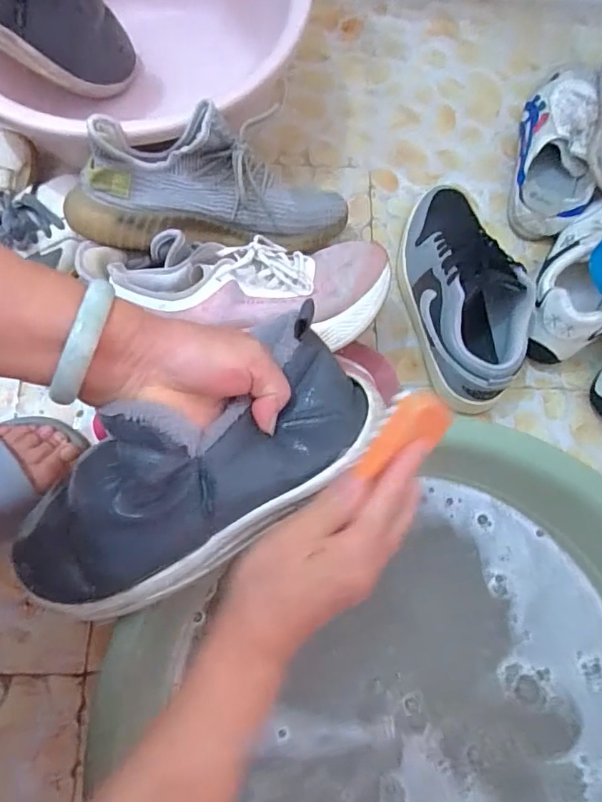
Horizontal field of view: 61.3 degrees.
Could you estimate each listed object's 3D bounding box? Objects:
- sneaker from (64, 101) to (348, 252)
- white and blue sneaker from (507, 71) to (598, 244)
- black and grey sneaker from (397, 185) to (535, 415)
[{"bbox_3d":[-0.092,-0.226,0.537,0.288,0.091,0.133,0,112,-16],"label":"sneaker"},{"bbox_3d":[0.315,-0.314,0.627,0.090,0.060,0.233,16,75,1],"label":"white and blue sneaker"},{"bbox_3d":[0.174,-0.126,0.572,0.102,0.106,0.272,-10,76,-6],"label":"black and grey sneaker"}]

